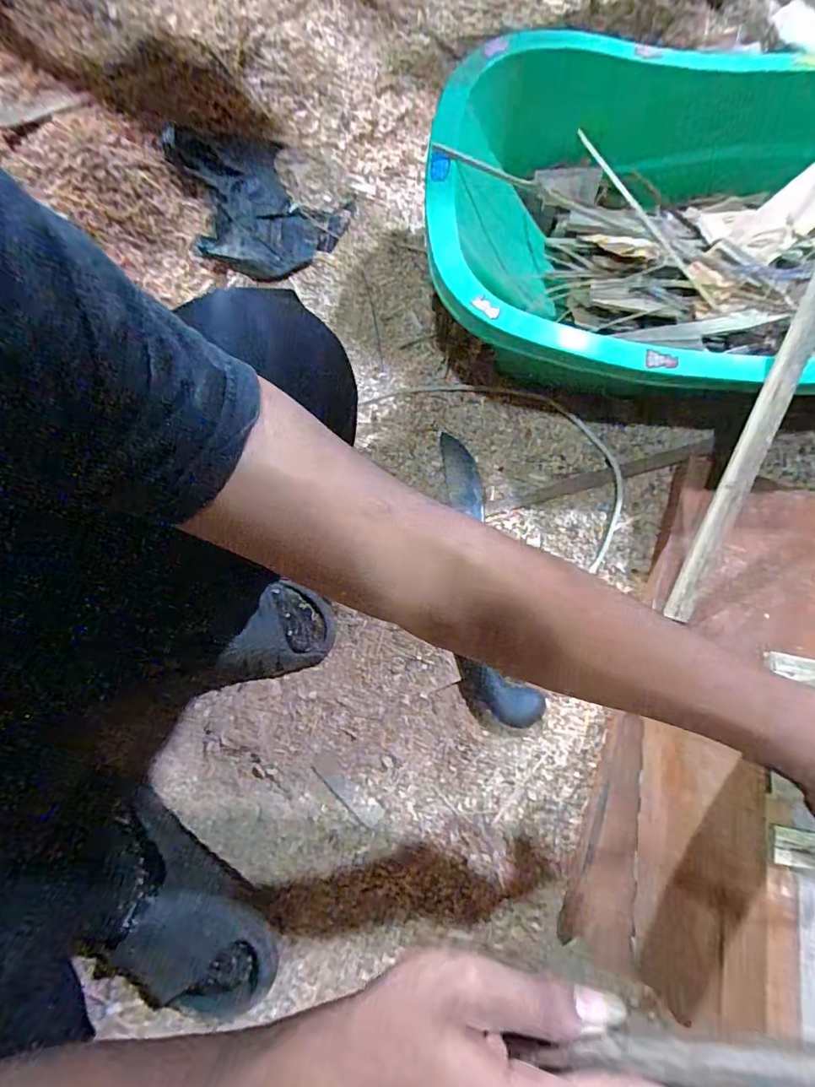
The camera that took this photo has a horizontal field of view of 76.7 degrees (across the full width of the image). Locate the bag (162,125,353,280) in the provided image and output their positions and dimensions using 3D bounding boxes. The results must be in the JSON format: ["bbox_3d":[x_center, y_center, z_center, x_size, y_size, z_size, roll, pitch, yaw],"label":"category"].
[{"bbox_3d":[-0.197,-0.475,0.717,0.210,0.036,0.199,-19,95,-19],"label":"bag"}]

